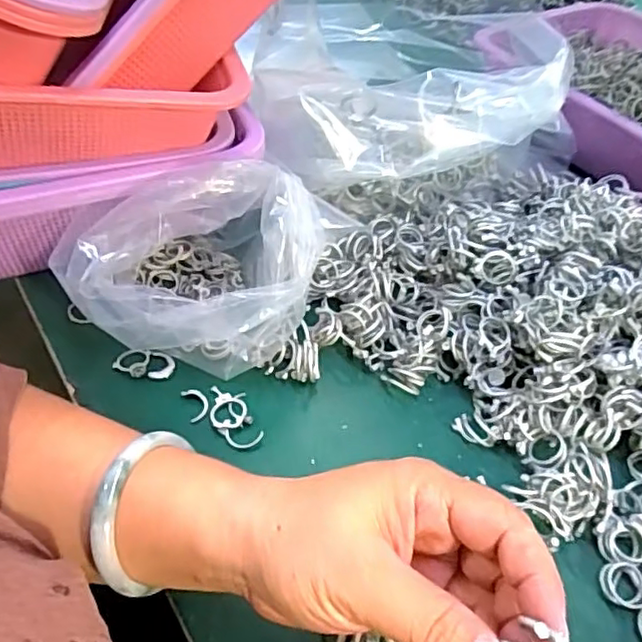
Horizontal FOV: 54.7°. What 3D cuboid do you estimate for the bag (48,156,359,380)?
[{"bbox_3d":[-0.078,-0.045,0.410,0.171,0.097,0.126,5,48,-1],"label":"bag"}]

